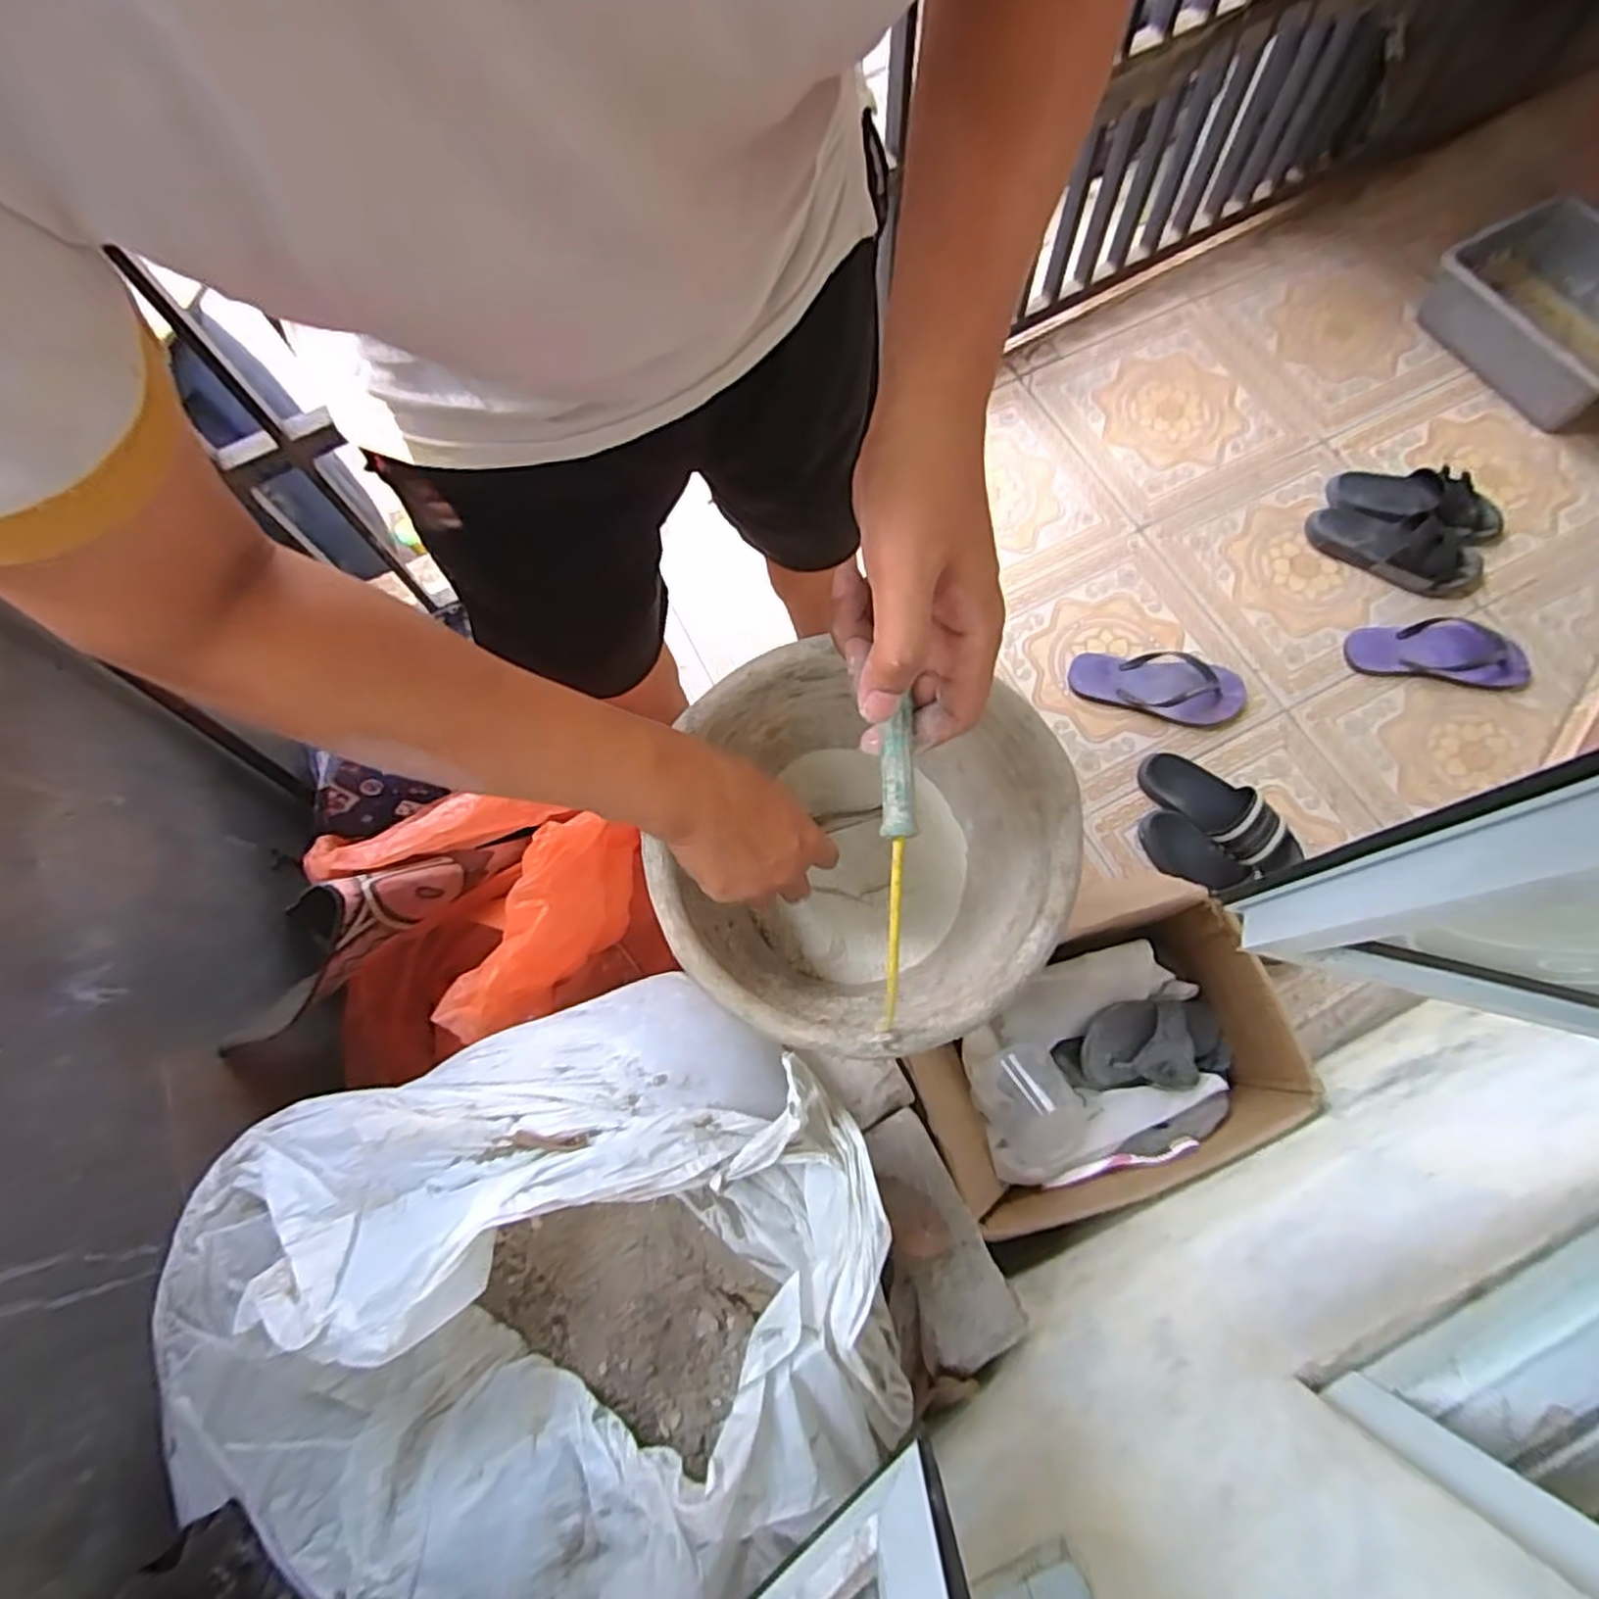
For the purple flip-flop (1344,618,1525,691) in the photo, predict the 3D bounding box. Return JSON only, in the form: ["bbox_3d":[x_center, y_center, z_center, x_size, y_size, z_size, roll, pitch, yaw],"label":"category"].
[{"bbox_3d":[1.048,-0.244,1.225,0.276,0.044,0.116,4,71,3],"label":"purple flip-flop"}]

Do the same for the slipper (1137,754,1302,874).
[{"bbox_3d":[0.634,0.016,1.134,0.098,0.055,0.245,-41,75,-11],"label":"slipper"}]

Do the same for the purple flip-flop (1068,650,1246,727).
[{"bbox_3d":[0.589,-0.190,1.213,0.266,0.052,0.122,19,73,8],"label":"purple flip-flop"}]

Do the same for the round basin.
[{"bbox_3d":[0.043,0.061,0.581,0.268,0.193,0.251,-1,71,2],"label":"round basin"}]

